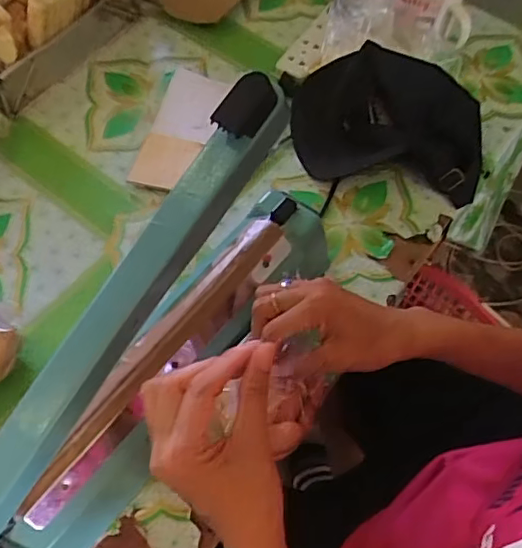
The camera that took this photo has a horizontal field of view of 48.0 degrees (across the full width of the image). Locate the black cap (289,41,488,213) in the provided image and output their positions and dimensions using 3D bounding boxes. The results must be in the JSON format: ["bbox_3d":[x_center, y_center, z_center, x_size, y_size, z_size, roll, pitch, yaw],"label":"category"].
[{"bbox_3d":[0.142,-0.168,0.639,0.212,0.066,0.145,10,61,3],"label":"black cap"}]

